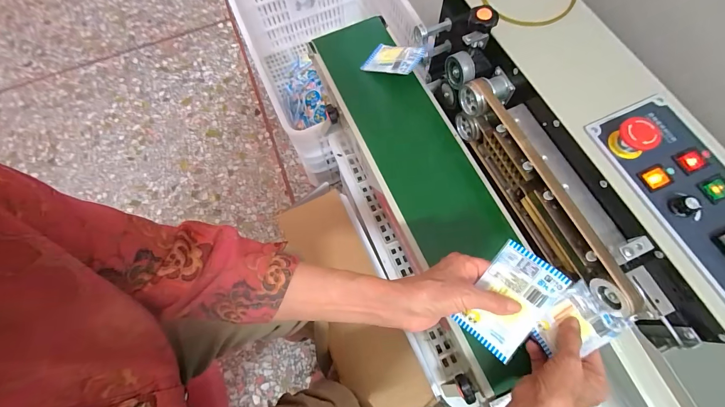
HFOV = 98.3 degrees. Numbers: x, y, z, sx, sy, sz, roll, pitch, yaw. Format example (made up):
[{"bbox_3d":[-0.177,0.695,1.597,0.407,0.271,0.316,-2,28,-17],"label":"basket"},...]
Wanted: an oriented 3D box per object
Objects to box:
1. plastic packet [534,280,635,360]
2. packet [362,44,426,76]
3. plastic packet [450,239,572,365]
[{"bbox_3d":[0.247,0.140,0.363,0.096,0.009,0.063,-32,72,-8],"label":"plastic packet"},{"bbox_3d":[0.049,-0.245,0.530,0.102,0.011,0.063,24,75,34],"label":"packet"},{"bbox_3d":[0.147,0.098,0.317,0.064,0.007,0.101,37,94,25],"label":"plastic packet"}]

